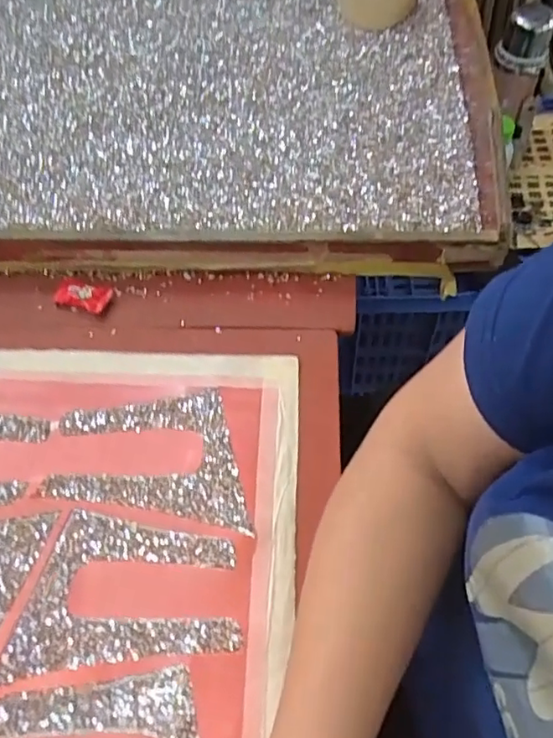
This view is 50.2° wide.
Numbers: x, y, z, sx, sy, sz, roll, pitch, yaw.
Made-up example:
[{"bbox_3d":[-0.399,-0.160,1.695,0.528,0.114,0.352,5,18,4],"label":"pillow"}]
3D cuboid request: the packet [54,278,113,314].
[{"bbox_3d":[-0.167,-0.063,0.506,0.046,0.015,0.021,7,61,6],"label":"packet"}]

